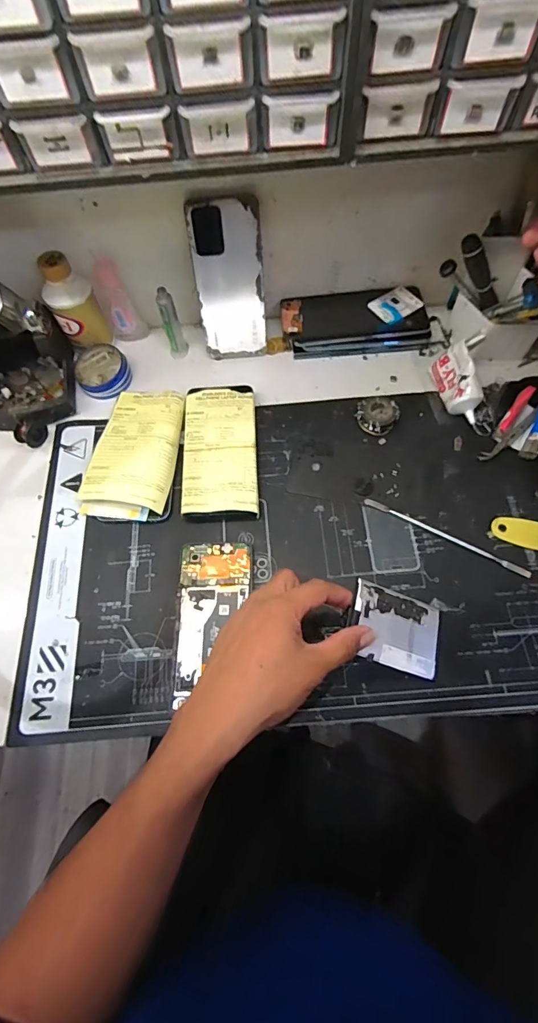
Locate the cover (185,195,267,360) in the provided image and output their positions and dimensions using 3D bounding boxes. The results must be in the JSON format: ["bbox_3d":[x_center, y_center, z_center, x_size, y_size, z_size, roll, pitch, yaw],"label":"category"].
[{"bbox_3d":[-0.043,-0.253,0.499,0.074,0.163,0.007,-3,44,1],"label":"cover"}]

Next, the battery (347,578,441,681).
[{"bbox_3d":[0.110,0.102,0.381,0.090,0.004,0.063,22,65,-16],"label":"battery"}]

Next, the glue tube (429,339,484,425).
[{"bbox_3d":[0.215,-0.143,0.490,0.031,0.054,0.081,-1,63,-20],"label":"glue tube"}]

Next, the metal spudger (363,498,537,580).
[{"bbox_3d":[0.178,0.025,0.445,0.171,0.004,0.008,26,69,14],"label":"metal spudger"}]

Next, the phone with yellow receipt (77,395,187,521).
[{"bbox_3d":[-0.146,-0.066,0.485,0.093,0.026,0.159,4,65,4],"label":"phone with yellow receipt"}]

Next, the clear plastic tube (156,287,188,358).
[{"bbox_3d":[-0.116,-0.223,0.531,0.023,0.097,0.015,-25,67,-9],"label":"clear plastic tube"}]

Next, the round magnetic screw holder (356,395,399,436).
[{"bbox_3d":[0.120,-0.106,0.495,0.043,0.025,0.039,26,69,13],"label":"round magnetic screw holder"}]

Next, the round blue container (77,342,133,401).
[{"bbox_3d":[-0.199,-0.167,0.538,0.061,0.030,0.065,-1,65,2],"label":"round blue container"}]

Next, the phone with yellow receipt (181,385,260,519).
[{"bbox_3d":[-0.053,-0.068,0.486,0.079,0.023,0.160,-3,65,1],"label":"phone with yellow receipt"}]

